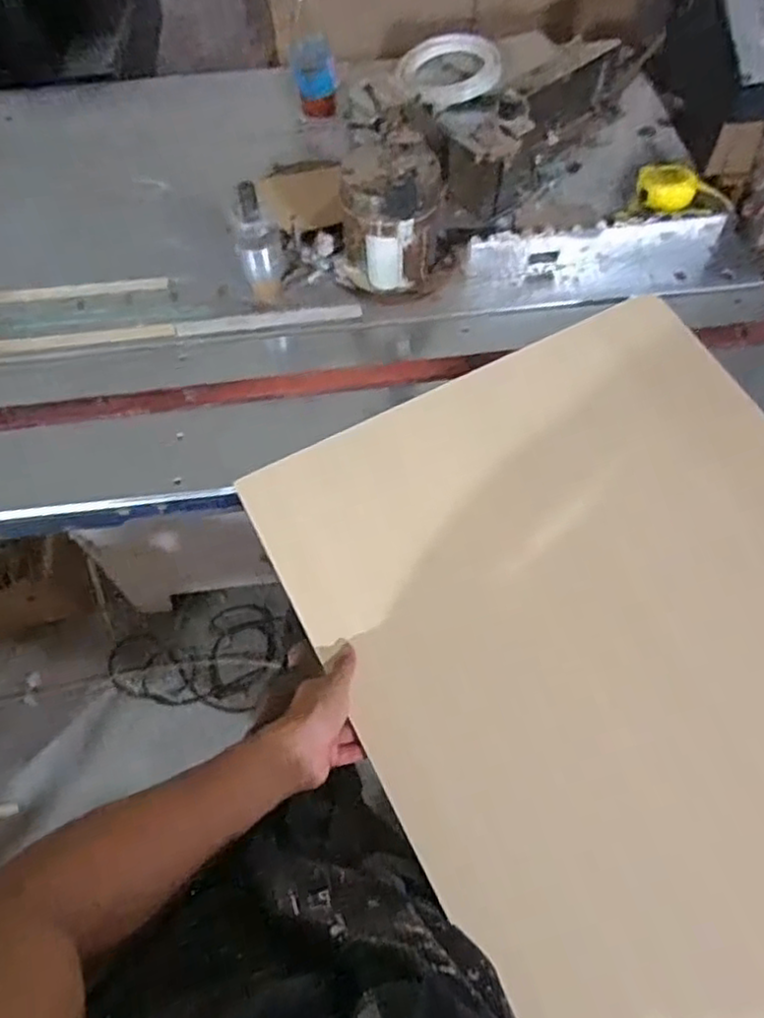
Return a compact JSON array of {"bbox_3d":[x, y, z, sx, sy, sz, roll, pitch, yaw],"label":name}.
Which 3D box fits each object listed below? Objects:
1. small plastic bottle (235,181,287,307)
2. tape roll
[{"bbox_3d":[-0.146,-0.320,0.802,0.062,0.129,0.050,-11,60,-5],"label":"small plastic bottle"},{"bbox_3d":[0.113,-0.717,1.083,0.160,0.029,0.193,-10,60,-4],"label":"tape roll"}]

